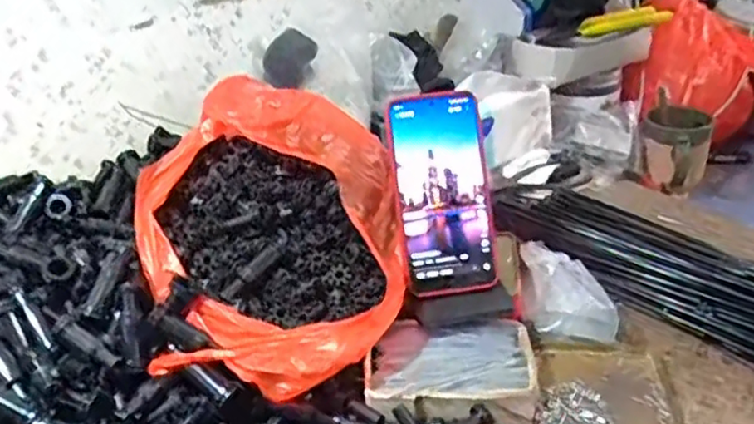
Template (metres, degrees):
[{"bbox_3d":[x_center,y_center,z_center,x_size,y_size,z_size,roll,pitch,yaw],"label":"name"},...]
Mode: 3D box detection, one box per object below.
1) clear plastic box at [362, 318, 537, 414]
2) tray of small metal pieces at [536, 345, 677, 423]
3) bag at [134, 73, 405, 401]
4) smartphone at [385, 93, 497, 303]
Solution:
[{"bbox_3d":[0.056,0.122,0.517,0.126,0.029,0.078,0,32,1],"label":"clear plastic box"},{"bbox_3d":[0.172,0.139,0.502,0.099,0.019,0.121,-2,31,10],"label":"tray of small metal pieces"},{"bbox_3d":[-0.090,0.003,0.546,0.207,0.125,0.265,-8,30,0],"label":"bag"},{"bbox_3d":[0.055,-0.015,0.548,0.077,0.161,0.014,-8,1,0],"label":"smartphone"}]

